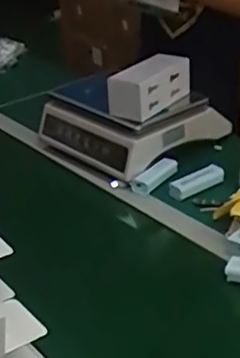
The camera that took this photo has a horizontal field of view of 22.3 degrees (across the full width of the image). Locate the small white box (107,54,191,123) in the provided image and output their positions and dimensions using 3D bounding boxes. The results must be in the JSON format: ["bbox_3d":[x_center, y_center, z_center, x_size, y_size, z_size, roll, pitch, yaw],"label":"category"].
[{"bbox_3d":[0.055,-0.179,1.169,0.095,0.069,0.174,17,36,34],"label":"small white box"}]

